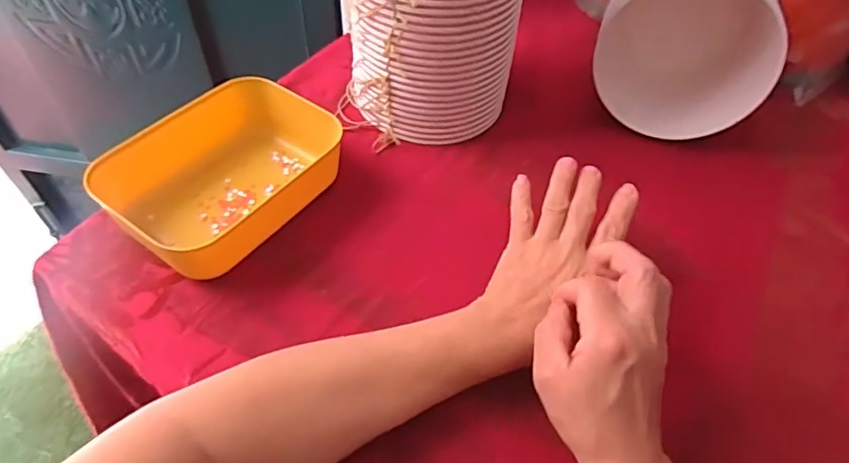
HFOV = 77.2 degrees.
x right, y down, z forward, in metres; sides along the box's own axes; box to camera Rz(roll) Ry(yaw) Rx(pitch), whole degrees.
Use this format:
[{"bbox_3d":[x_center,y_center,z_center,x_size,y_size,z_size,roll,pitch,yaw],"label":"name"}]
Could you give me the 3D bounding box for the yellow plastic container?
[{"bbox_3d":[-0.172,-0.052,0.470,0.140,0.061,0.182,31,56,20],"label":"yellow plastic container"}]

